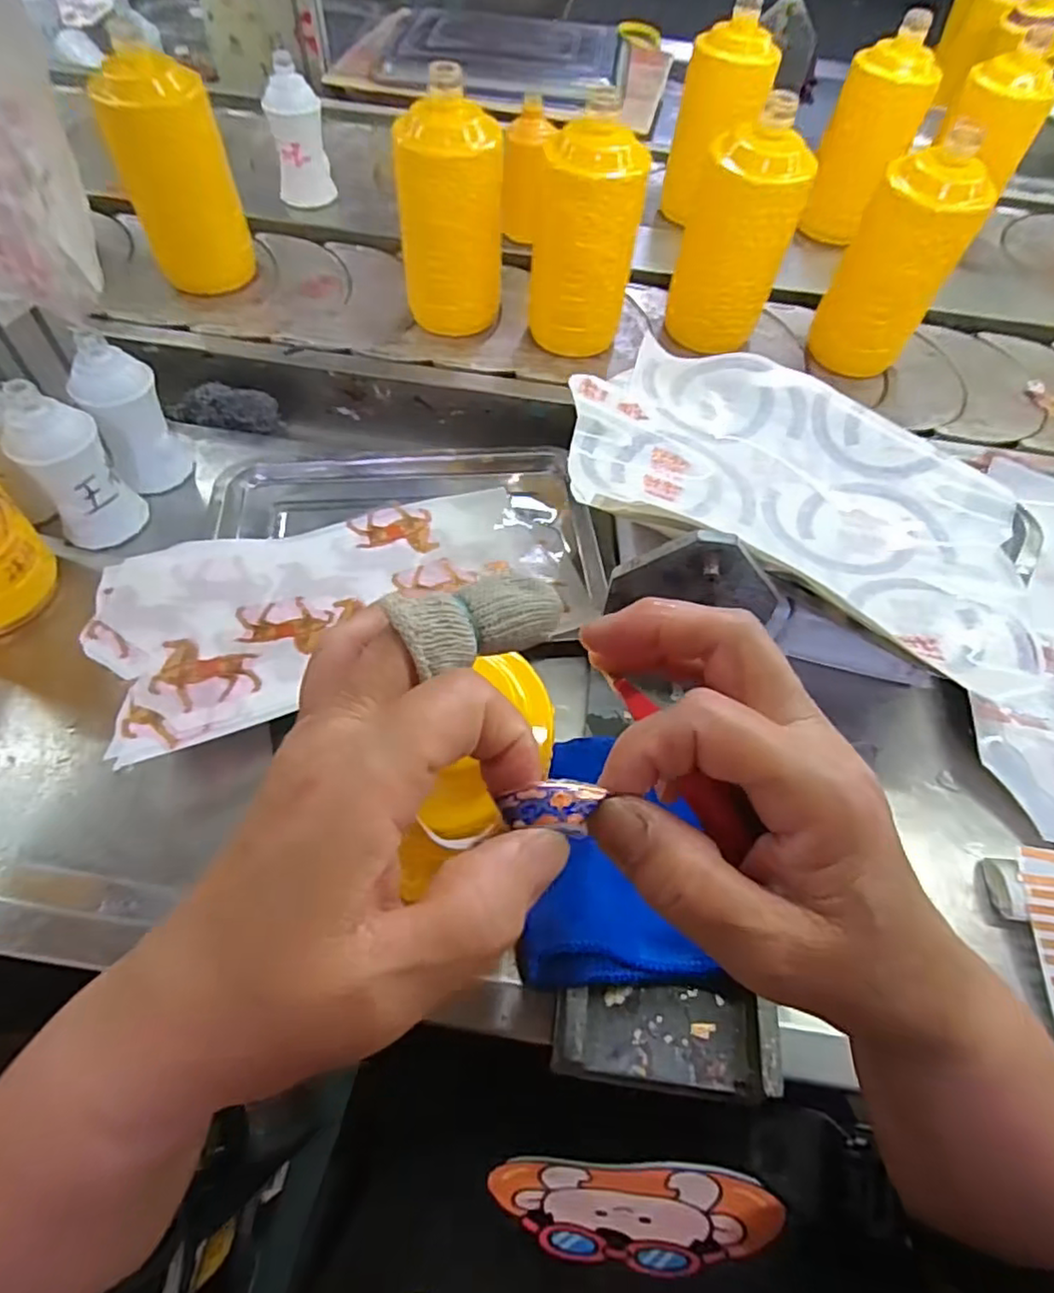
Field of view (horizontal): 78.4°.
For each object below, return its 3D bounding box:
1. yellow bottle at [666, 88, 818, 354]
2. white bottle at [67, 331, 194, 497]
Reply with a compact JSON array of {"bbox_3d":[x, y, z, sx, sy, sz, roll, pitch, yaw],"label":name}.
[{"bbox_3d":[0.189,-0.359,0.573,0.074,0.177,0.068,-13,61,-11],"label":"yellow bottle"},{"bbox_3d":[-0.304,-0.180,0.492,0.055,0.106,0.048,-30,66,-20],"label":"white bottle"}]

